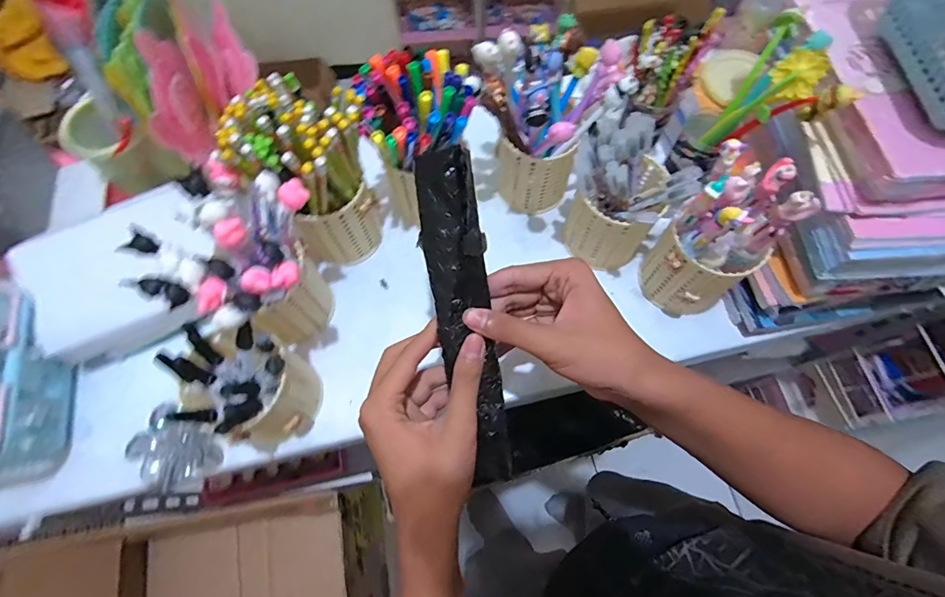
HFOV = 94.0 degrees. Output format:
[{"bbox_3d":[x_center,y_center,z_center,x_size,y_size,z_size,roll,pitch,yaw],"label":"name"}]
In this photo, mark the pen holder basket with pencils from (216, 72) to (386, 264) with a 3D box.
[{"bbox_3d":[-0.144,-0.112,0.421,0.093,0.175,0.088,16,70,6],"label":"pen holder basket with pencils"}]

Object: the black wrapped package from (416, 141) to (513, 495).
[{"bbox_3d":[-0.004,0.020,0.313,0.040,0.036,0.243,-12,102,-4],"label":"black wrapped package"}]

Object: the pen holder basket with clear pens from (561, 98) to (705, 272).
[{"bbox_3d":[0.143,-0.101,0.440,0.090,0.140,0.100,-22,71,-8],"label":"pen holder basket with clear pens"}]

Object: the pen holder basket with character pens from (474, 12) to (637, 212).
[{"bbox_3d":[0.070,-0.170,0.439,0.121,0.176,0.109,-41,74,-14],"label":"pen holder basket with character pens"}]

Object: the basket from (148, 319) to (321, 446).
[{"bbox_3d":[-0.191,0.078,0.382,0.076,0.119,0.085,-21,70,-8],"label":"basket"}]

